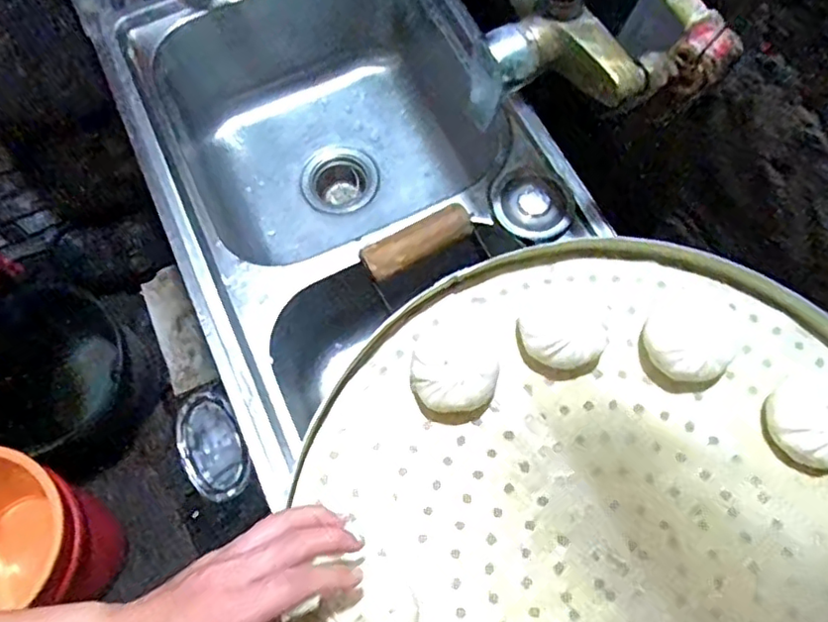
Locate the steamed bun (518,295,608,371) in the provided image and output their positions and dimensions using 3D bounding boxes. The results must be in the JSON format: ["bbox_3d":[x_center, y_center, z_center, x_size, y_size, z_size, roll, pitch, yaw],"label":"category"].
[{"bbox_3d":[0.115,0.017,0.485,0.065,0.039,0.067,-34,71,-12],"label":"steamed bun"}]

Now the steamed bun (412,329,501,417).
[{"bbox_3d":[0.029,0.047,0.474,0.067,0.050,0.071,-35,71,-12],"label":"steamed bun"}]

